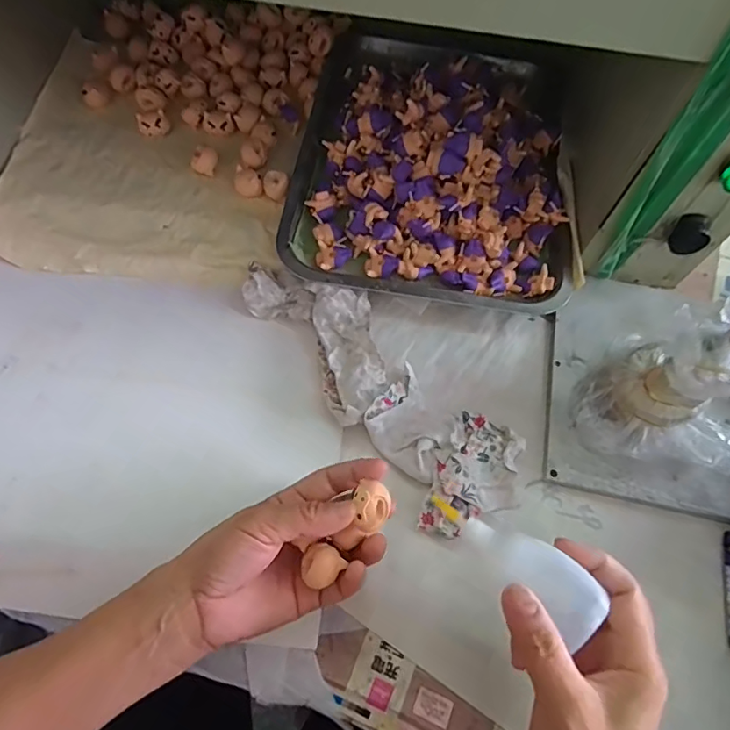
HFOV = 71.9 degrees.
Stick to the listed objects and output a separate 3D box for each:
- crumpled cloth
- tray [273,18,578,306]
[{"bbox_3d":[0.013,0.007,0.409,0.096,0.025,0.269,-35,74,-18],"label":"crumpled cloth"},{"bbox_3d":[0.072,-0.218,0.481,0.260,0.064,0.340,10,66,0],"label":"tray"}]

